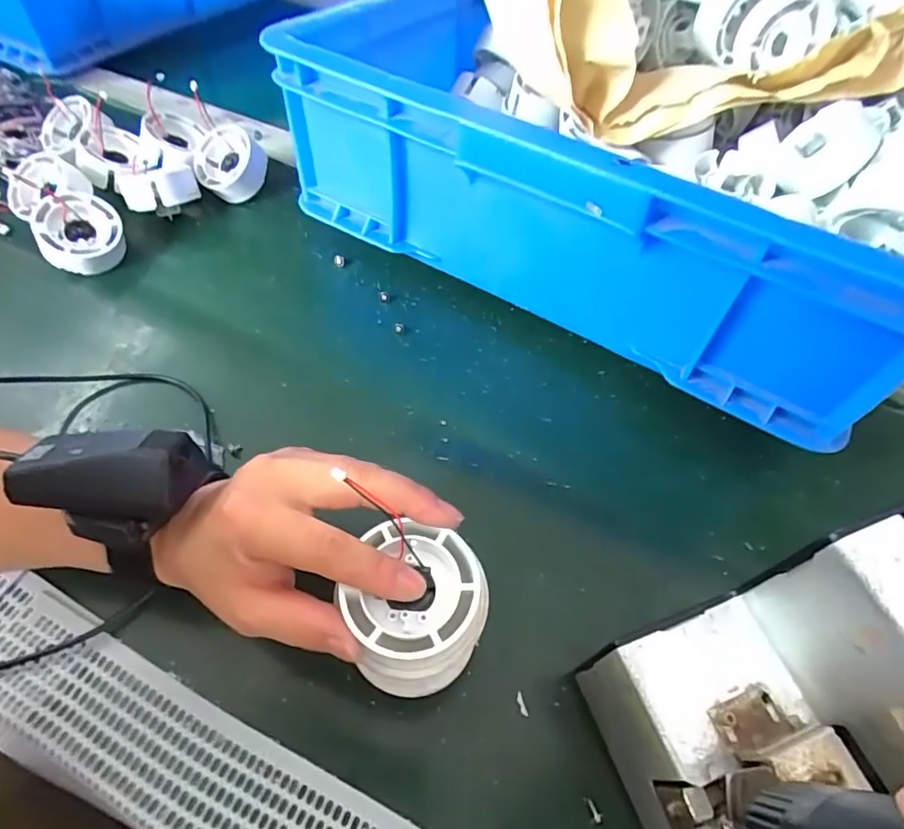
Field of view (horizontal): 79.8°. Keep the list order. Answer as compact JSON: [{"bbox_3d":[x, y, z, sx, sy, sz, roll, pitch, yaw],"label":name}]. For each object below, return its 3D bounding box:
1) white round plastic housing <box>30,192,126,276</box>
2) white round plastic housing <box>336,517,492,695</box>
[{"bbox_3d":[-0.274,-0.133,0.400,0.053,0.027,0.052,7,74,-24],"label":"white round plastic housing"},{"bbox_3d":[-0.016,0.092,0.239,0.054,0.087,0.052,23,56,12],"label":"white round plastic housing"}]

